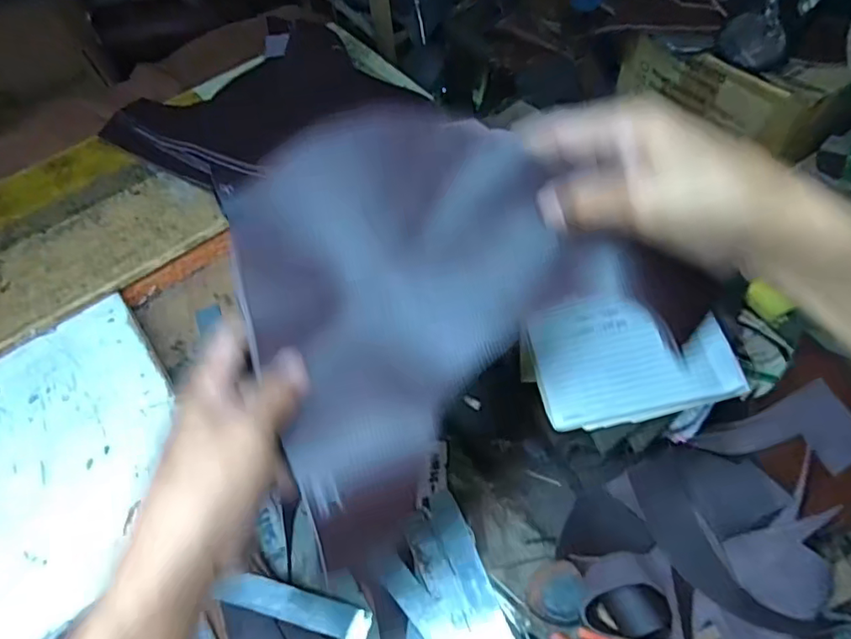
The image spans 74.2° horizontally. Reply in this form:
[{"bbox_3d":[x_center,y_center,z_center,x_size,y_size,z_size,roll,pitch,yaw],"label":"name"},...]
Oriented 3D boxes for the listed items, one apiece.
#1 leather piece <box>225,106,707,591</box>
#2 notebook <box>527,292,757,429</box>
[{"bbox_3d":[-0.001,-0.017,0.325,0.227,0.087,0.197,-32,64,-15],"label":"leather piece"},{"bbox_3d":[0.169,0.029,0.460,0.154,0.020,0.129,-12,91,7],"label":"notebook"}]

